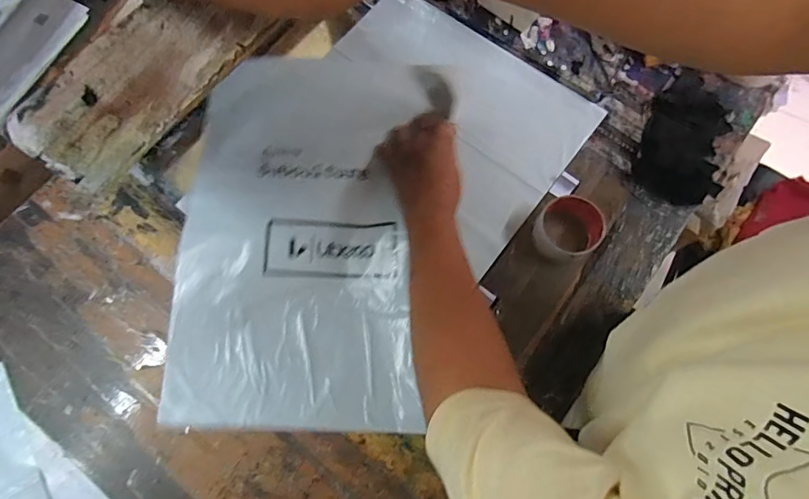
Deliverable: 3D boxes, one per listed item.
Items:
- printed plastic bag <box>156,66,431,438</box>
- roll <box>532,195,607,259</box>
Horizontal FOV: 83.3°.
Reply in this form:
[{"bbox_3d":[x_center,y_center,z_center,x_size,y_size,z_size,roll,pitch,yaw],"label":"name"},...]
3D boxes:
[{"bbox_3d":[-0.140,-0.025,0.600,0.310,0.076,0.485,1,71,1],"label":"printed plastic bag"},{"bbox_3d":[0.219,-0.027,0.602,0.084,0.050,0.077,0,71,0],"label":"roll"}]

